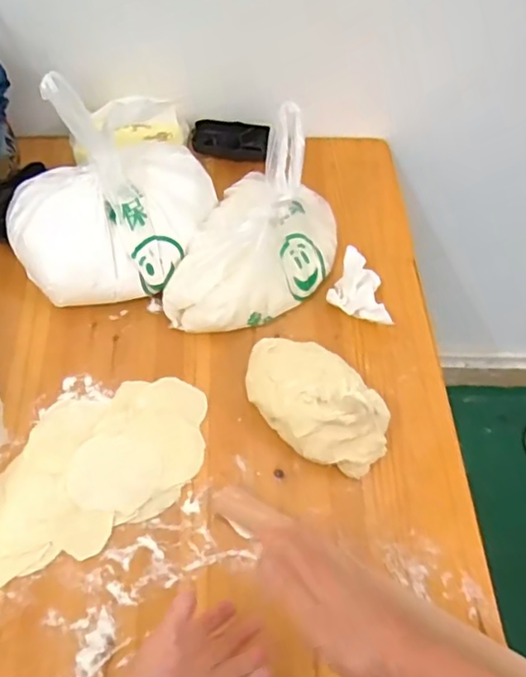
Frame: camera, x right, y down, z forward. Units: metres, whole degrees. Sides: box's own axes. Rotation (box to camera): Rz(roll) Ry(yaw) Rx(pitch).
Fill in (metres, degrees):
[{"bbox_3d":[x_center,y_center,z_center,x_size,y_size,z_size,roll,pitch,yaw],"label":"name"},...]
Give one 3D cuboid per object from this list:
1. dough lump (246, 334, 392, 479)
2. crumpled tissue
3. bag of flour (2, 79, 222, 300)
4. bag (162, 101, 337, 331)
[{"bbox_3d":[0.050,0.060,0.598,0.161,0.068,0.097,41,64,20],"label":"dough lump"},{"bbox_3d":[0.117,-0.053,0.692,0.077,0.041,0.065,25,60,11],"label":"crumpled tissue"},{"bbox_3d":[-0.156,-0.142,0.637,0.223,0.196,0.145,-10,59,-8],"label":"bag of flour"},{"bbox_3d":[0.001,-0.121,0.651,0.146,0.163,0.224,23,59,10],"label":"bag"}]

